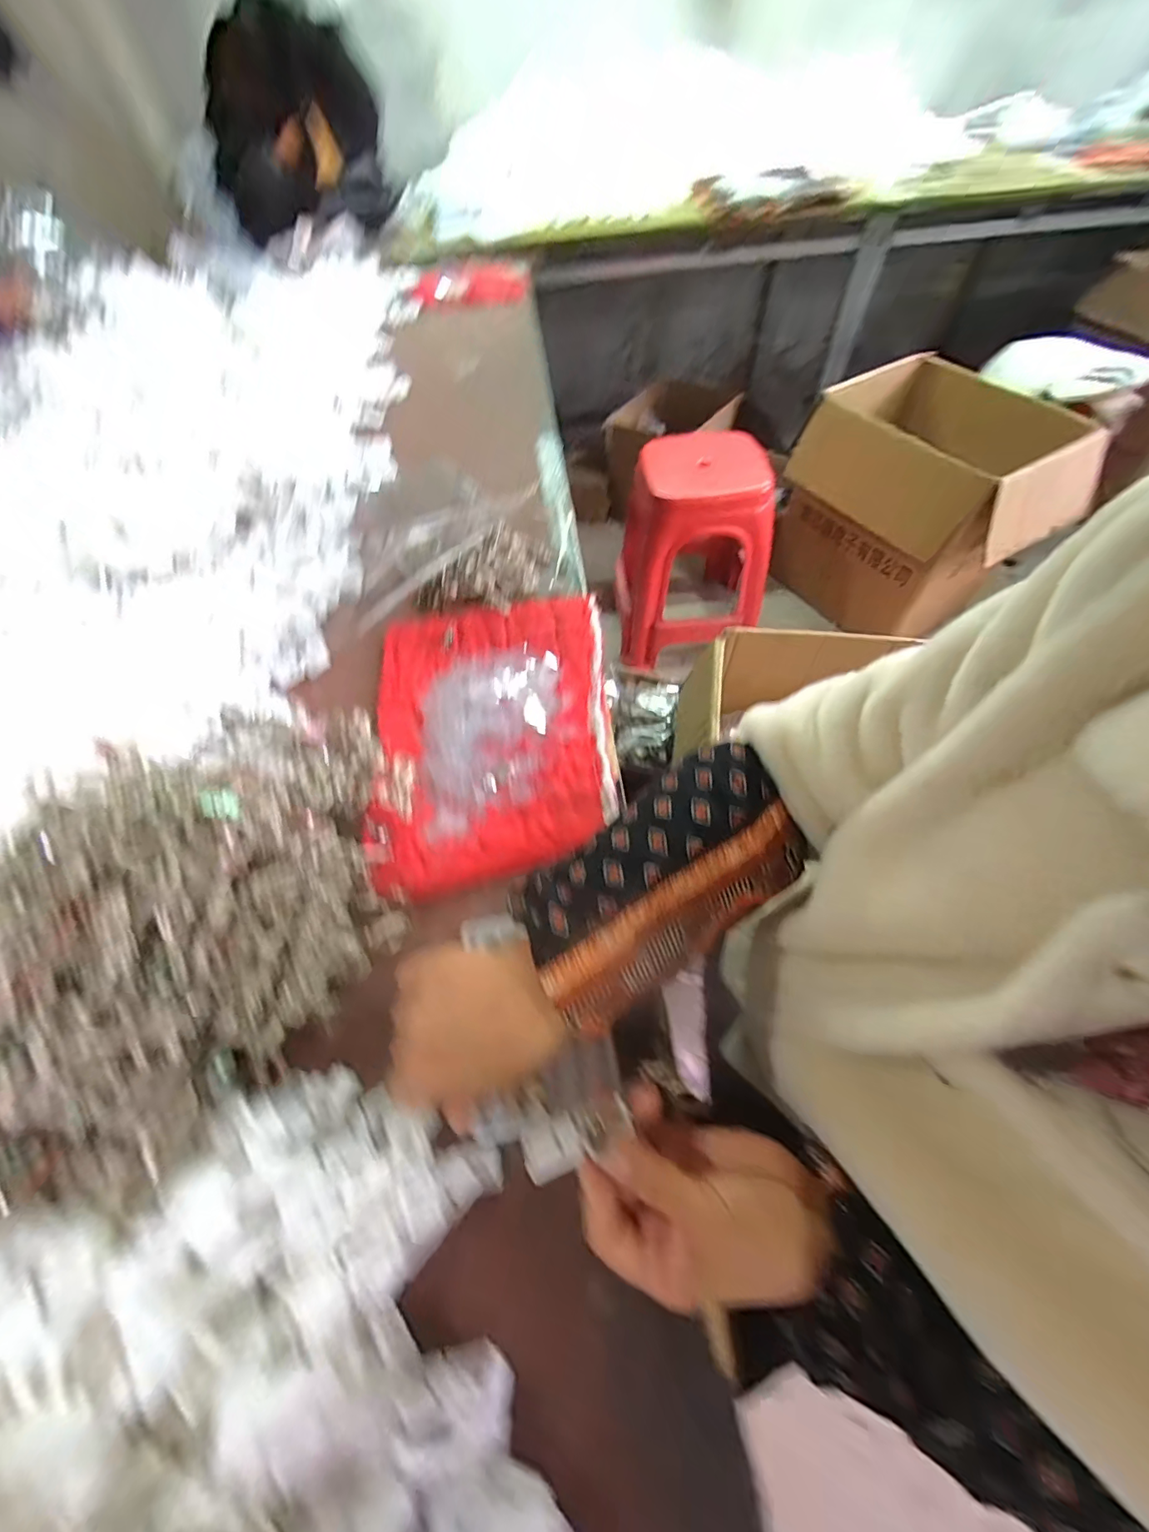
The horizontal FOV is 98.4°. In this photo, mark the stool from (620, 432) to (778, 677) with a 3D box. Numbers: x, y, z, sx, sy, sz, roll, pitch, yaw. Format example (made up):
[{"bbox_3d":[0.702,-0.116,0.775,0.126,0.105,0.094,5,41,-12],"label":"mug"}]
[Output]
[{"bbox_3d":[0.313,-0.552,1.304,0.333,0.435,0.333,-8,58,-2],"label":"stool"}]

